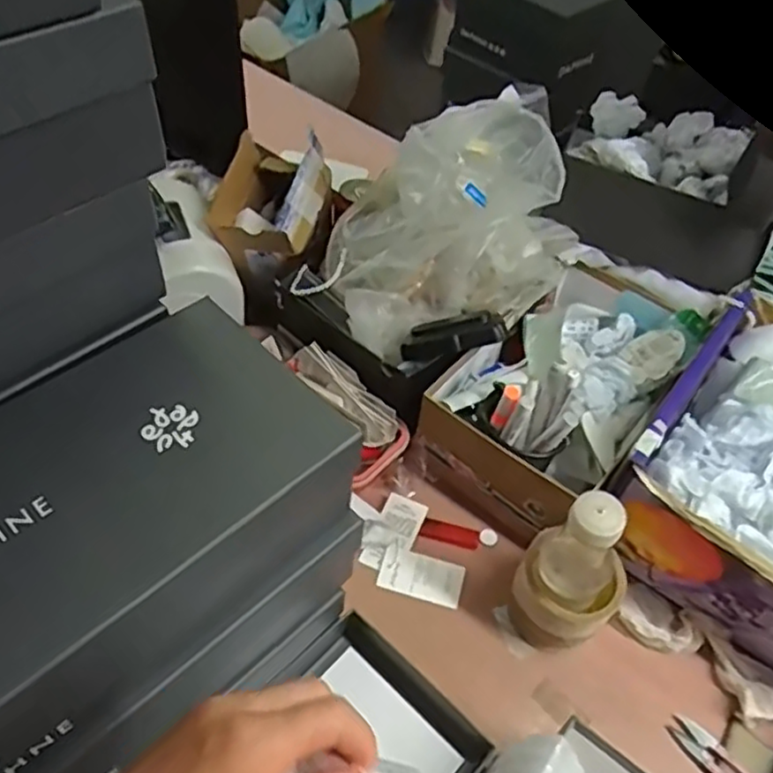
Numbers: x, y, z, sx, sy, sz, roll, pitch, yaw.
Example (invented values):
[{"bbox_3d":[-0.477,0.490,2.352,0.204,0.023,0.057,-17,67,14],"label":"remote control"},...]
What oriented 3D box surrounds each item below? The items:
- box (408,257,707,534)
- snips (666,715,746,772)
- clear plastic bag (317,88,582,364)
[{"bbox_3d":[0.198,-0.020,0.750,0.168,0.130,0.345,36,57,22],"label":"box"},{"bbox_3d":[0.286,0.323,0.581,0.024,0.012,0.104,-33,61,-27],"label":"snips"},{"bbox_3d":[0.075,-0.182,0.754,0.285,0.152,0.196,-16,55,-17],"label":"clear plastic bag"}]

